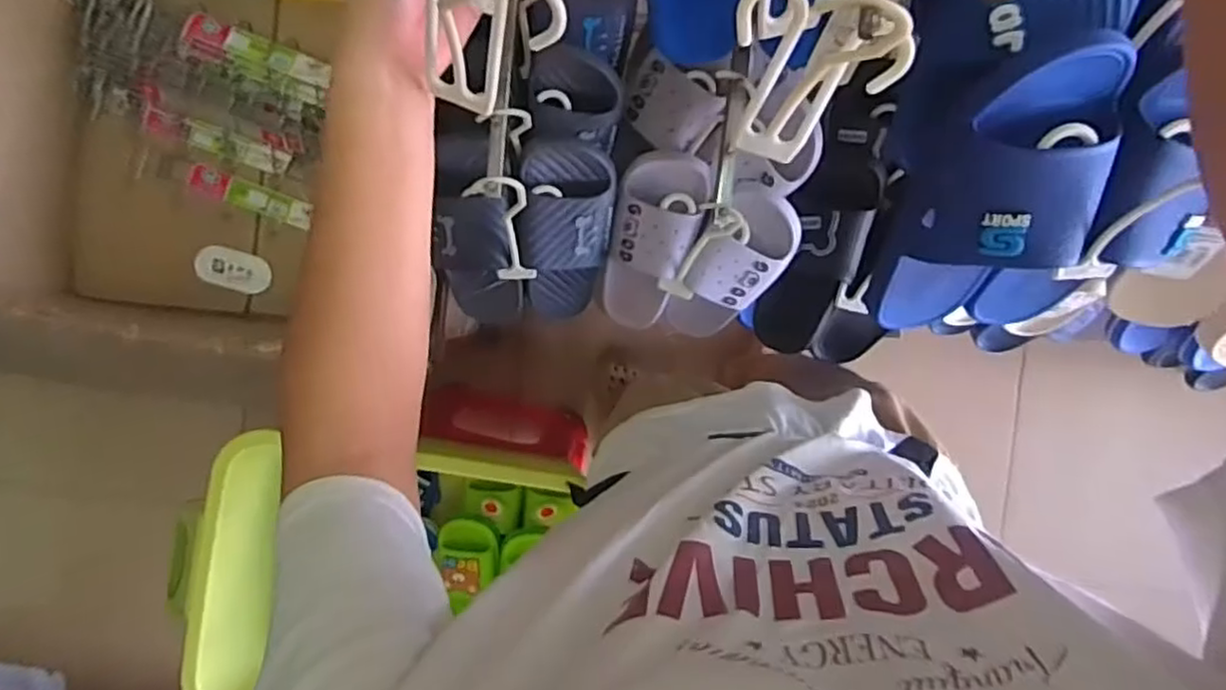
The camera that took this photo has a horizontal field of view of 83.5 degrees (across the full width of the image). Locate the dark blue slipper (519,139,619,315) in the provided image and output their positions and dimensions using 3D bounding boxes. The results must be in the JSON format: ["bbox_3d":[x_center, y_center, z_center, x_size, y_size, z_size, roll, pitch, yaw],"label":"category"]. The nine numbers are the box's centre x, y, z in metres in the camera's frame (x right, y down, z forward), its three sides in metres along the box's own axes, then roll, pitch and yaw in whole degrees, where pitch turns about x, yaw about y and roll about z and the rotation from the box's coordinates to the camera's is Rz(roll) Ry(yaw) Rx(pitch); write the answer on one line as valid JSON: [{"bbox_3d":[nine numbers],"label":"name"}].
[{"bbox_3d":[-0.050,-0.108,0.781,0.095,0.242,0.072,1,53,-3],"label":"dark blue slipper"}]

